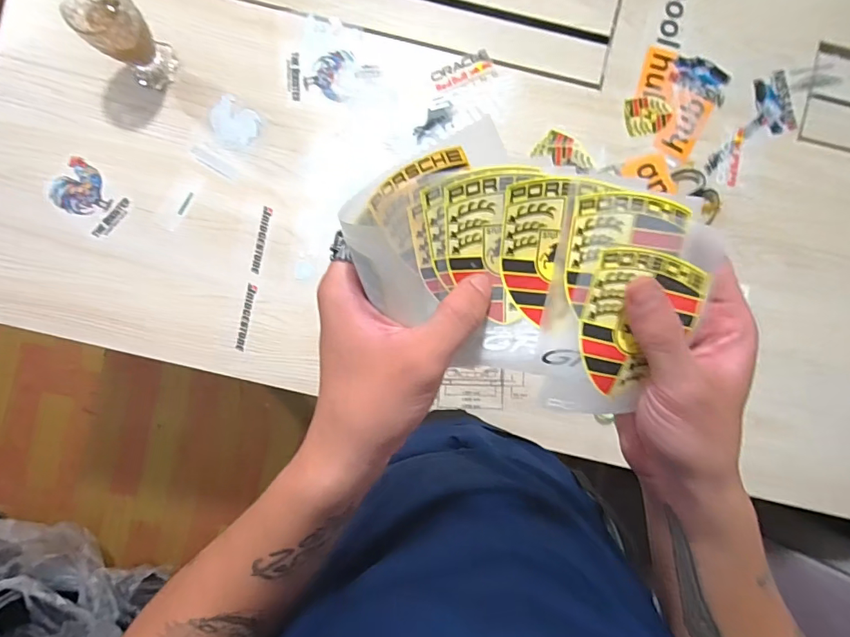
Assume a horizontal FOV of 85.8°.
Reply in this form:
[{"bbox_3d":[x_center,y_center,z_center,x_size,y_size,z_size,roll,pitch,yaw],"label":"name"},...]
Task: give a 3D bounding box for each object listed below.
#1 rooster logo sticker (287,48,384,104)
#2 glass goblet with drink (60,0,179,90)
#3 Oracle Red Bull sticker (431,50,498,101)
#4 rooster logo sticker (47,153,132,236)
[{"bbox_3d":[-0.130,-0.351,0.660,0.133,0.004,0.074,-2,91,-2],"label":"rooster logo sticker"},{"bbox_3d":[-0.387,-0.364,0.591,0.074,0.120,0.069,0,91,-2],"label":"glass goblet with drink"},{"bbox_3d":[0.055,-0.356,0.665,0.096,0.004,0.043,-23,92,-1],"label":"Oracle Red Bull sticker"},{"bbox_3d":[-0.476,-0.171,0.649,0.104,0.004,0.073,39,84,-3],"label":"rooster logo sticker"}]

